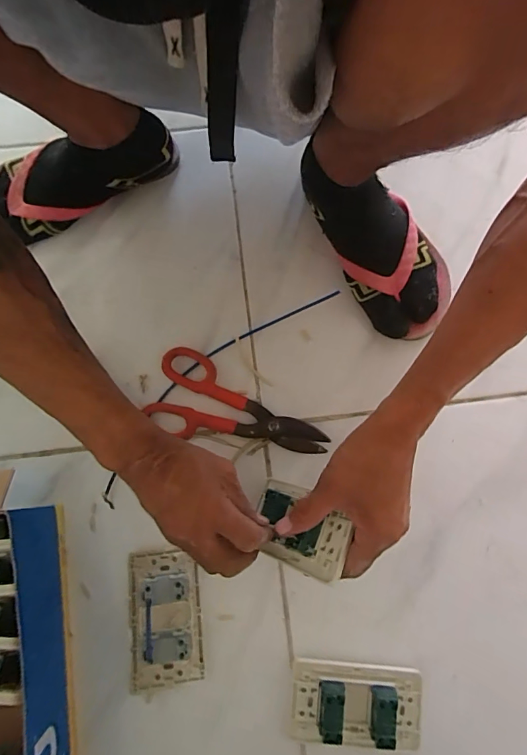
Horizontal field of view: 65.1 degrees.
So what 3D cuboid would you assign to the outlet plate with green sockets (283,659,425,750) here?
[{"bbox_3d":[0.082,0.298,0.373,0.119,0.030,0.065,4,77,2],"label":"outlet plate with green sockets"}]

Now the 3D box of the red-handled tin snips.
[{"bbox_3d":[-0.029,0.038,0.441,0.191,0.016,0.084,23,78,6],"label":"red-handled tin snips"}]

